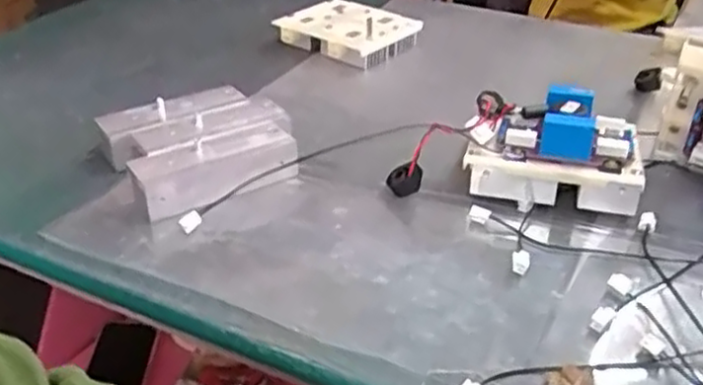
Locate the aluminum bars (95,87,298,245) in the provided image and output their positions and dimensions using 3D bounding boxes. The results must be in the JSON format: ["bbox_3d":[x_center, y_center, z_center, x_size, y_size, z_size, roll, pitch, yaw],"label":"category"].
[{"bbox_3d":[-0.120,-0.037,0.591,0.135,0.034,0.129,-19,38,-25],"label":"aluminum bars"}]

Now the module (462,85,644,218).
[{"bbox_3d":[0.156,-0.035,0.562,0.130,0.066,0.083,9,35,13],"label":"module"}]

